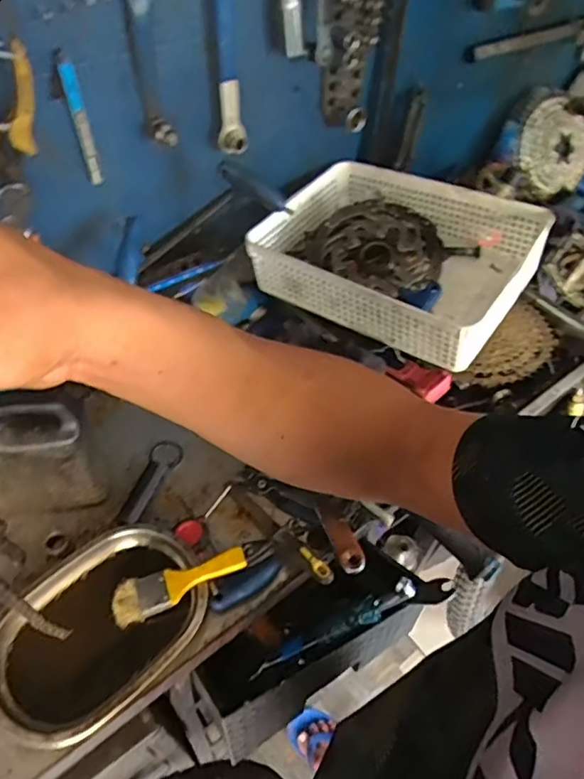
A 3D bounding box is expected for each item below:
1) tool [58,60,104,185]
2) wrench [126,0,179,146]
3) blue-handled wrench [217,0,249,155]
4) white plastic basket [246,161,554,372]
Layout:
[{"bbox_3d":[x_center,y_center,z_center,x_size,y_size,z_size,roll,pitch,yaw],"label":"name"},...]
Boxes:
[{"bbox_3d":[-0.215,-0.268,0.576,0.016,0.121,0.008,-14,54,-14],"label":"tool"},{"bbox_3d":[-0.144,-0.332,0.571,0.025,0.151,0.050,-15,54,-15],"label":"wrench"},{"bbox_3d":[-0.067,-0.357,0.622,0.031,0.189,0.023,-9,53,-11],"label":"blue-handled wrench"},{"bbox_3d":[0.132,-0.184,0.746,0.334,0.102,0.245,32,56,20],"label":"white plastic basket"}]

